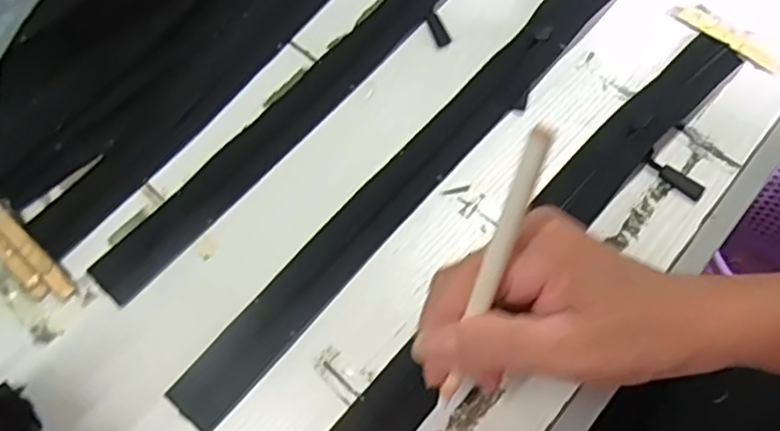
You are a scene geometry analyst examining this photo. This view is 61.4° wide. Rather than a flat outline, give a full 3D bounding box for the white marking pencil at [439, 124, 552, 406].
[{"bbox_3d":[0.039,0.022,0.255,0.008,0.123,0.006,20,27,10],"label":"white marking pencil"}]

